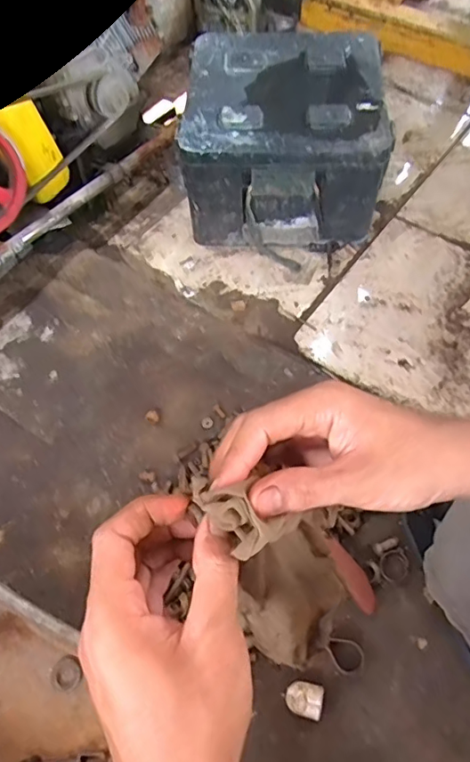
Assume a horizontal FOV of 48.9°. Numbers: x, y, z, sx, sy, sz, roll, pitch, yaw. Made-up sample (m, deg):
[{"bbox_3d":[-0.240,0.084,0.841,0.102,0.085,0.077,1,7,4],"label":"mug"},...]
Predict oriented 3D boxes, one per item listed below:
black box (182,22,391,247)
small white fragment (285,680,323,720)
[{"bbox_3d":[0.097,-0.483,1.062,0.361,0.246,0.365,0,61,4],"label":"black box"},{"bbox_3d":[0.086,0.394,0.641,0.044,0.030,0.036,11,62,9],"label":"small white fragment"}]

